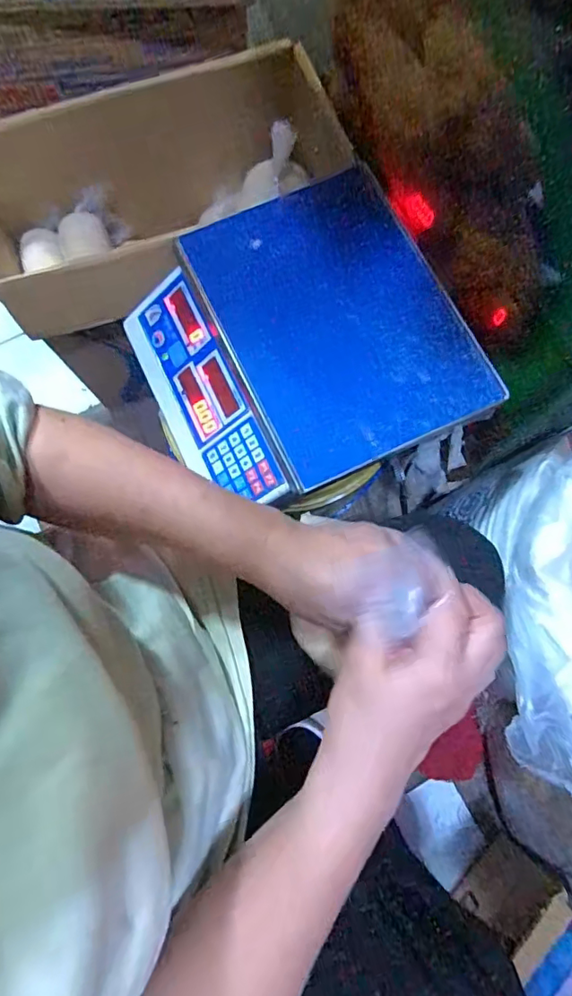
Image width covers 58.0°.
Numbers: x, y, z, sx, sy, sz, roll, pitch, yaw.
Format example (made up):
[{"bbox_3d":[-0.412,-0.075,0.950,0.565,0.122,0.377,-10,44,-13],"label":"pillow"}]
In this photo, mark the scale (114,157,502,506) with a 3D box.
[{"bbox_3d":[0.010,-0.157,0.536,0.308,0.091,0.302,-25,77,-5],"label":"scale"}]

